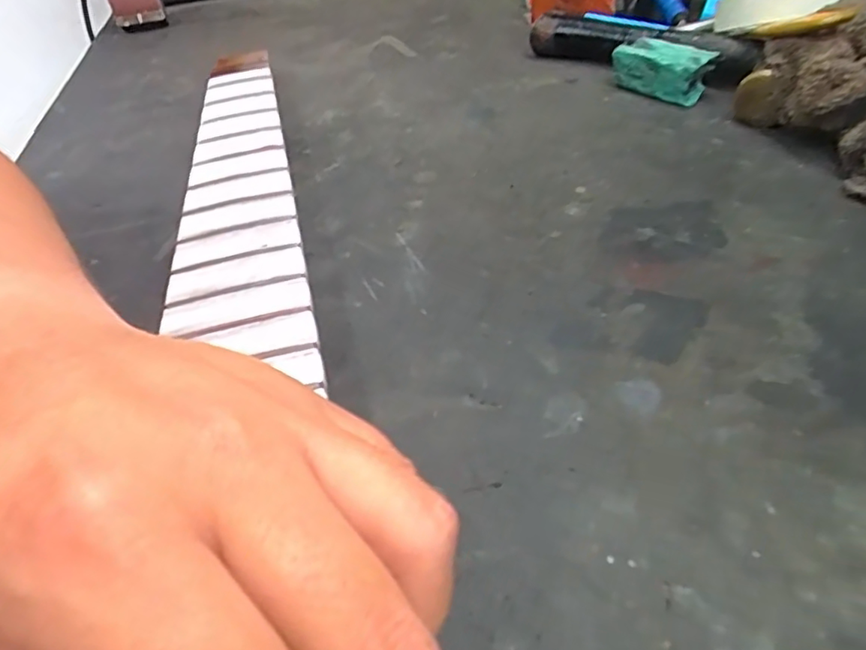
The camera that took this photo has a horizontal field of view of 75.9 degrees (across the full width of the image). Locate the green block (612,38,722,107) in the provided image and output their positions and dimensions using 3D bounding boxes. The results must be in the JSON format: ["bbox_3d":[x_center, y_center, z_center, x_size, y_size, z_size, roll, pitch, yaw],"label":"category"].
[{"bbox_3d":[0.146,-0.164,0.357,0.032,0.025,0.061,-26,44,-19],"label":"green block"}]

